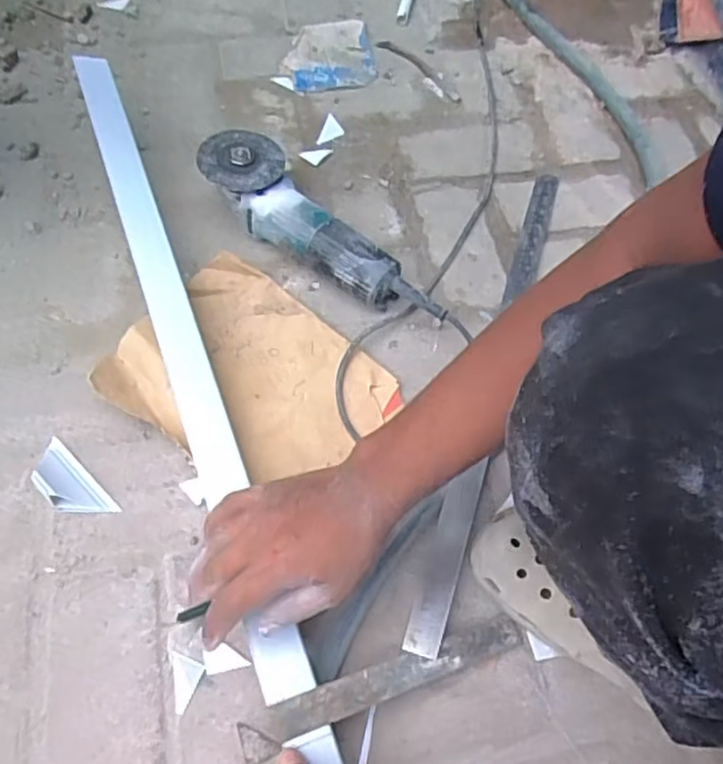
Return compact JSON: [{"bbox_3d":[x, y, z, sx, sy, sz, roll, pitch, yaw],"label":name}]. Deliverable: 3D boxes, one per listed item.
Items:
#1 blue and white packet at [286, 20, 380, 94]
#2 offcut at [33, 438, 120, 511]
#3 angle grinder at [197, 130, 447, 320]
[{"bbox_3d":[-0.045,-0.468,0.975,0.123,0.013,0.139,-7,62,-7],"label":"blue and white packet"},{"bbox_3d":[-0.279,0.093,0.641,0.042,0.026,0.099,-39,70,-21],"label":"offcut"},{"bbox_3d":[-0.039,-0.169,0.762,0.314,0.091,0.086,32,64,14],"label":"angle grinder"}]

